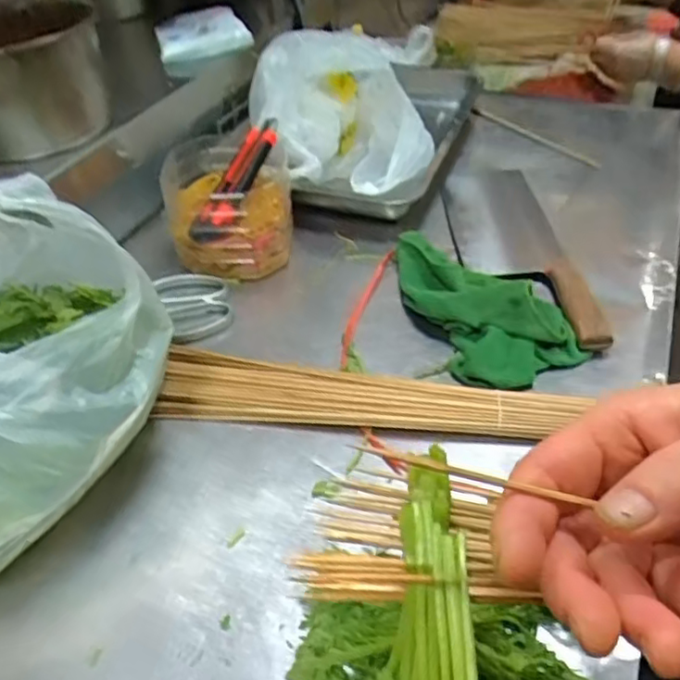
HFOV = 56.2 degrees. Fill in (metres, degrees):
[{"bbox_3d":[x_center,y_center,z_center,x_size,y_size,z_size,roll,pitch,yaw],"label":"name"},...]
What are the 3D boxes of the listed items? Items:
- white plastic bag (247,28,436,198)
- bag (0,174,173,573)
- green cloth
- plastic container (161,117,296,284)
[{"bbox_3d":[-0.003,-0.279,0.792,0.231,0.147,0.206,0,43,4],"label":"white plastic bag"},{"bbox_3d":[-0.254,0.016,0.418,0.182,0.196,0.259,20,47,24],"label":"bag"},{"bbox_3d":[0.128,-0.045,0.615,0.107,0.055,0.222,-15,44,-12],"label":"green cloth"},{"bbox_3d":[-0.122,-0.158,0.711,0.130,0.111,0.153,-3,42,1],"label":"plastic container"}]

